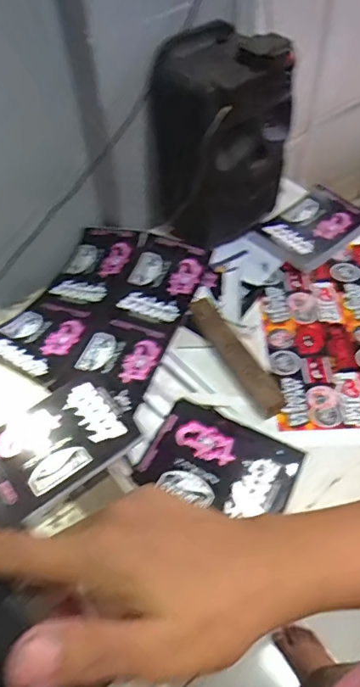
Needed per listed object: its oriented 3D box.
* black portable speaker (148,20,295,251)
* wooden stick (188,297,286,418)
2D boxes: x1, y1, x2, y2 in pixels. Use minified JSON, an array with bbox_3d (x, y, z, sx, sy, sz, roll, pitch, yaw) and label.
[{"bbox_3d":[0.072,-0.384,0.965,0.228,0.318,0.217,23,55,18],"label":"black portable speaker"},{"bbox_3d":[0.097,0.016,0.890,0.049,0.013,0.253,-27,62,-13],"label":"wooden stick"}]

